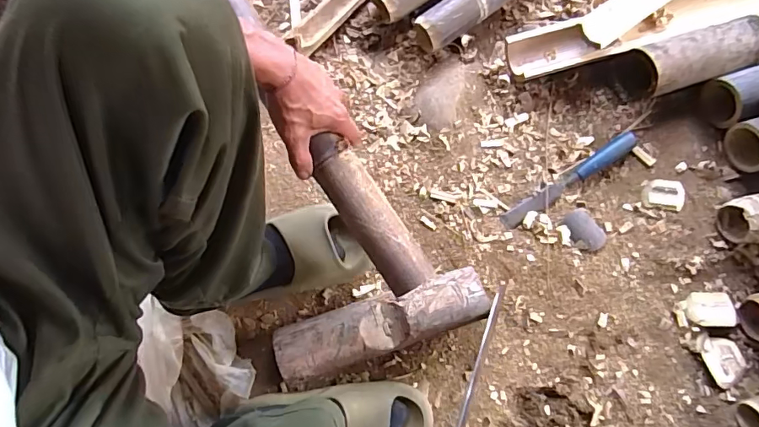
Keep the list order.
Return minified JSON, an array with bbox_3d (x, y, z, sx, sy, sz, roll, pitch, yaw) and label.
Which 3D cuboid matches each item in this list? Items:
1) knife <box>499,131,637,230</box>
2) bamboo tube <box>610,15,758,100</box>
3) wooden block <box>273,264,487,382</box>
[{"bbox_3d":[0.278,-0.049,0.687,0.231,0.019,0.026,-33,78,-7],"label":"knife"},{"bbox_3d":[0.708,-0.304,0.713,0.714,0.070,0.085,-16,77,-4],"label":"bamboo tube"},{"bbox_3d":[0.003,0.144,0.614,0.270,0.059,0.073,-19,77,-4],"label":"wooden block"}]

